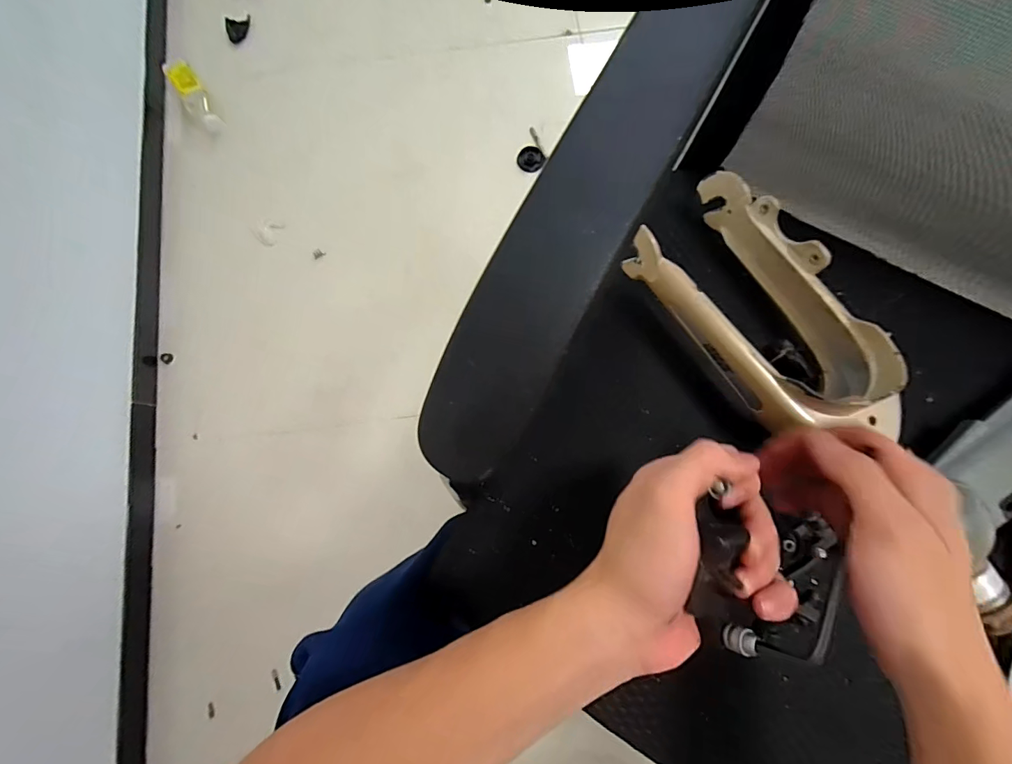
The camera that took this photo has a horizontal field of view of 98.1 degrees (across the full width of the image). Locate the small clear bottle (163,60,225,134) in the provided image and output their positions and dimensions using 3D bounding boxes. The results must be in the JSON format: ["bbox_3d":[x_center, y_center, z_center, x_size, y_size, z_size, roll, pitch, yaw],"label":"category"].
[{"bbox_3d":[-0.659,-0.606,0.932,0.057,0.042,0.162,-33,94,-6],"label":"small clear bottle"}]

